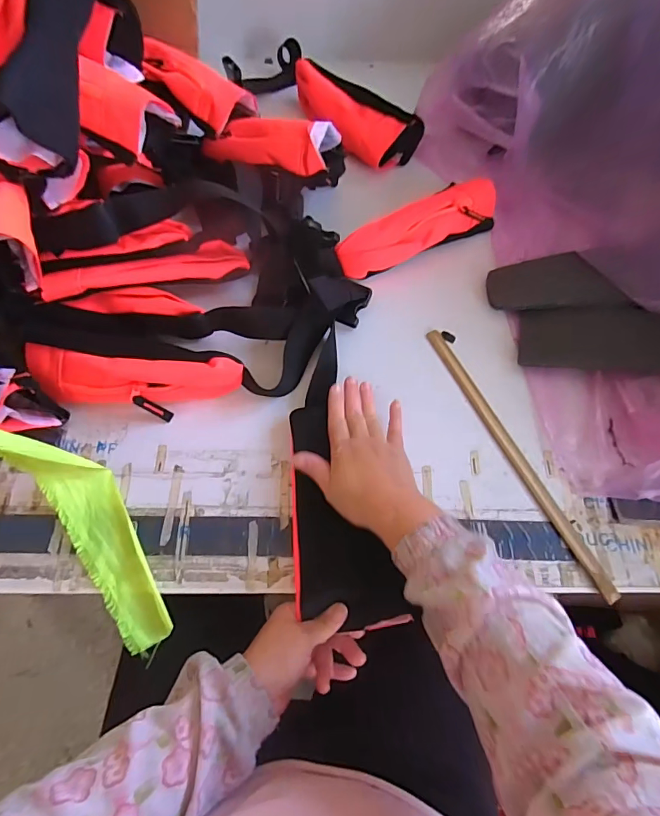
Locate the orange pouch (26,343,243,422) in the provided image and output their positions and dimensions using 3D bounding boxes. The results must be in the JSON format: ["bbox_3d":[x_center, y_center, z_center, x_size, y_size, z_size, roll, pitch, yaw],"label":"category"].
[{"bbox_3d":[-0.212,-0.028,0.496,0.220,0.048,0.054,3,67,0],"label":"orange pouch"}]

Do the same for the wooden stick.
[{"bbox_3d":[0.203,0.046,0.505,0.017,0.016,0.338,-23,70,-11],"label":"wooden stick"}]

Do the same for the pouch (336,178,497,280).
[{"bbox_3d":[0.119,-0.234,0.590,0.235,0.046,0.065,-27,70,-12],"label":"pouch"}]

